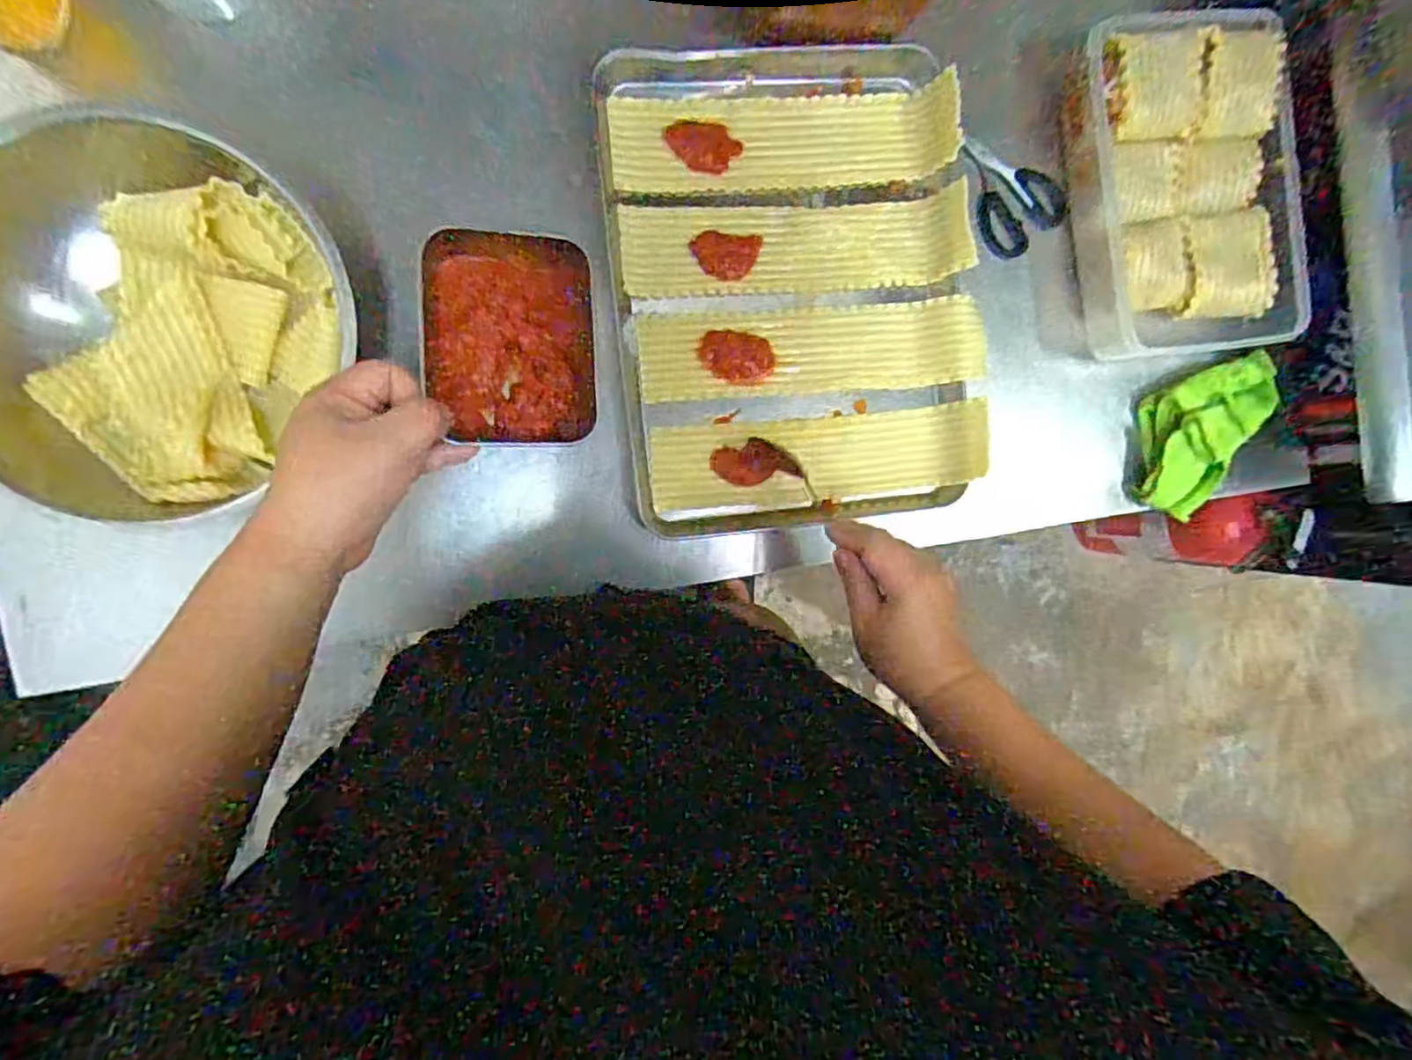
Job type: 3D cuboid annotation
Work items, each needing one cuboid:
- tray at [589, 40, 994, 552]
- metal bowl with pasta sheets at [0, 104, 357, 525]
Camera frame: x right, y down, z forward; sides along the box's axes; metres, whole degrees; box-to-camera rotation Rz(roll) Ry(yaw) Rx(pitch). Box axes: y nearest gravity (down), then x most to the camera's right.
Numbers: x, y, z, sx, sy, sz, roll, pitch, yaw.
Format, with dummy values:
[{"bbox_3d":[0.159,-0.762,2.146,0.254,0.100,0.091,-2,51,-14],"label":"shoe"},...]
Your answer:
[{"bbox_3d":[0.079,-0.208,0.605,0.308,0.045,0.403,-7,93,-8],"label":"tray"},{"bbox_3d":[-0.403,-0.145,0.498,0.260,0.083,0.274,0,92,-8],"label":"metal bowl with pasta sheets"}]

